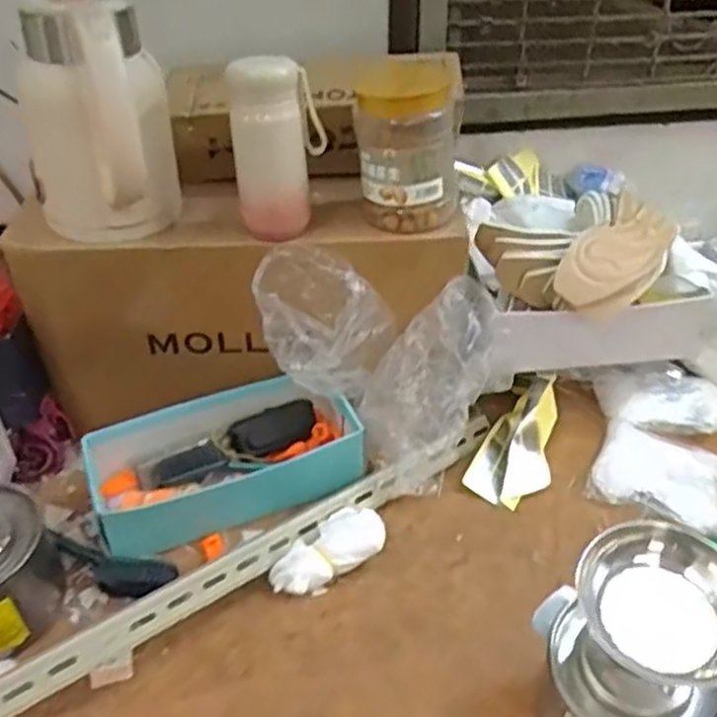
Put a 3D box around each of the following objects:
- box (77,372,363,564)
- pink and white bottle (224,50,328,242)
[{"bbox_3d":[-0.157,0.118,0.870,0.306,0.078,0.146,-17,44,-17],"label":"box"},{"bbox_3d":[-0.081,-0.217,0.749,0.091,0.188,0.074,-6,42,-4],"label":"pink and white bottle"}]

